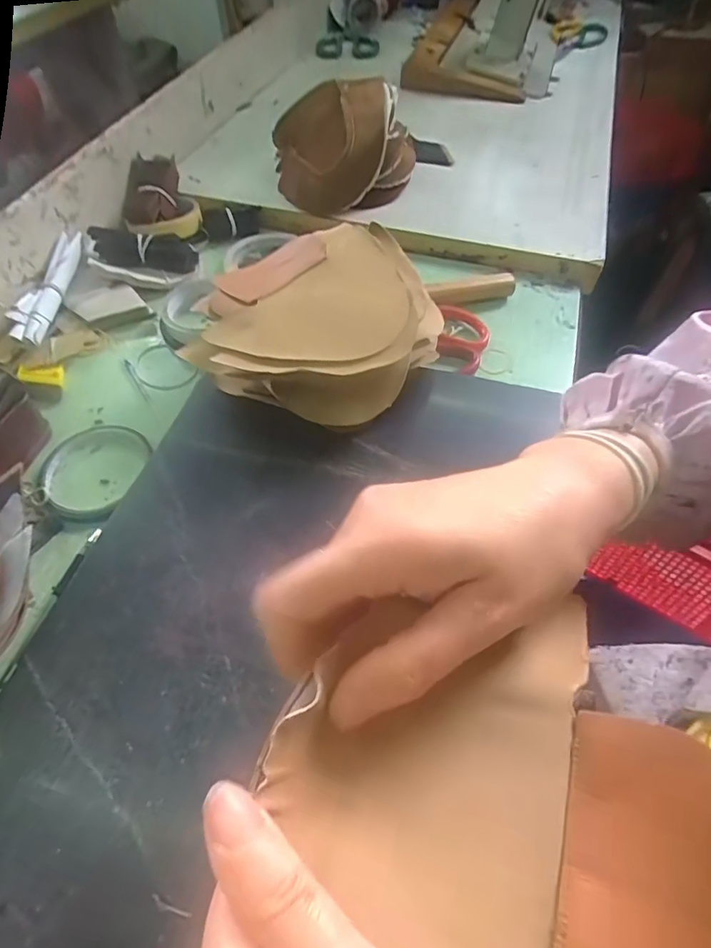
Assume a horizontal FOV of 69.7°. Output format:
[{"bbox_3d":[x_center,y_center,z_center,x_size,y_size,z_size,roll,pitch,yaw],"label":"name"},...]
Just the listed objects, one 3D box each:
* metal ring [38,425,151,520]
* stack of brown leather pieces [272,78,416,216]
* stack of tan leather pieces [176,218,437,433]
[{"bbox_3d":[-0.209,-0.007,0.404,0.077,0.008,0.088,17,57,11],"label":"metal ring"},{"bbox_3d":[-0.008,-0.347,0.555,0.155,0.102,0.121,-2,55,-3],"label":"stack of brown leather pieces"},{"bbox_3d":[-0.023,-0.128,0.426,0.168,0.069,0.191,22,58,14],"label":"stack of tan leather pieces"}]

